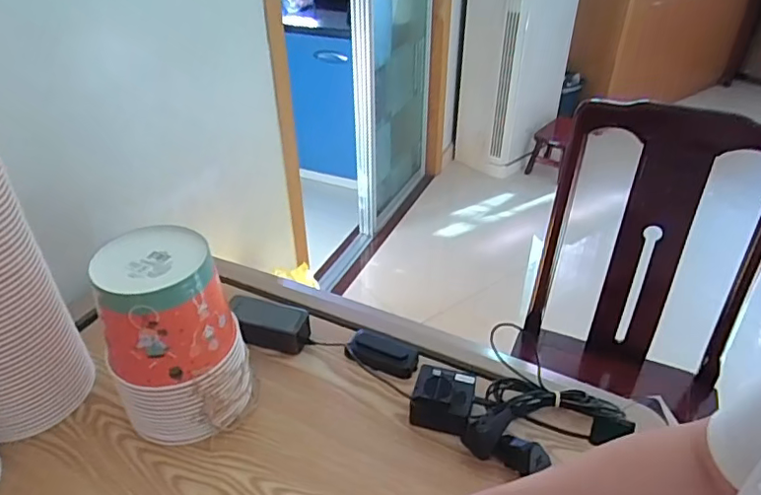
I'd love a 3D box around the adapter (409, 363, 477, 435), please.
[{"bbox_3d":[0.084,0.201,0.735,0.077,0.054,0.070,13,38,18],"label":"adapter"}]

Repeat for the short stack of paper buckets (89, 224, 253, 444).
[{"bbox_3d":[-0.250,0.113,0.696,0.137,0.243,0.142,-5,36,-6],"label":"short stack of paper buckets"}]

